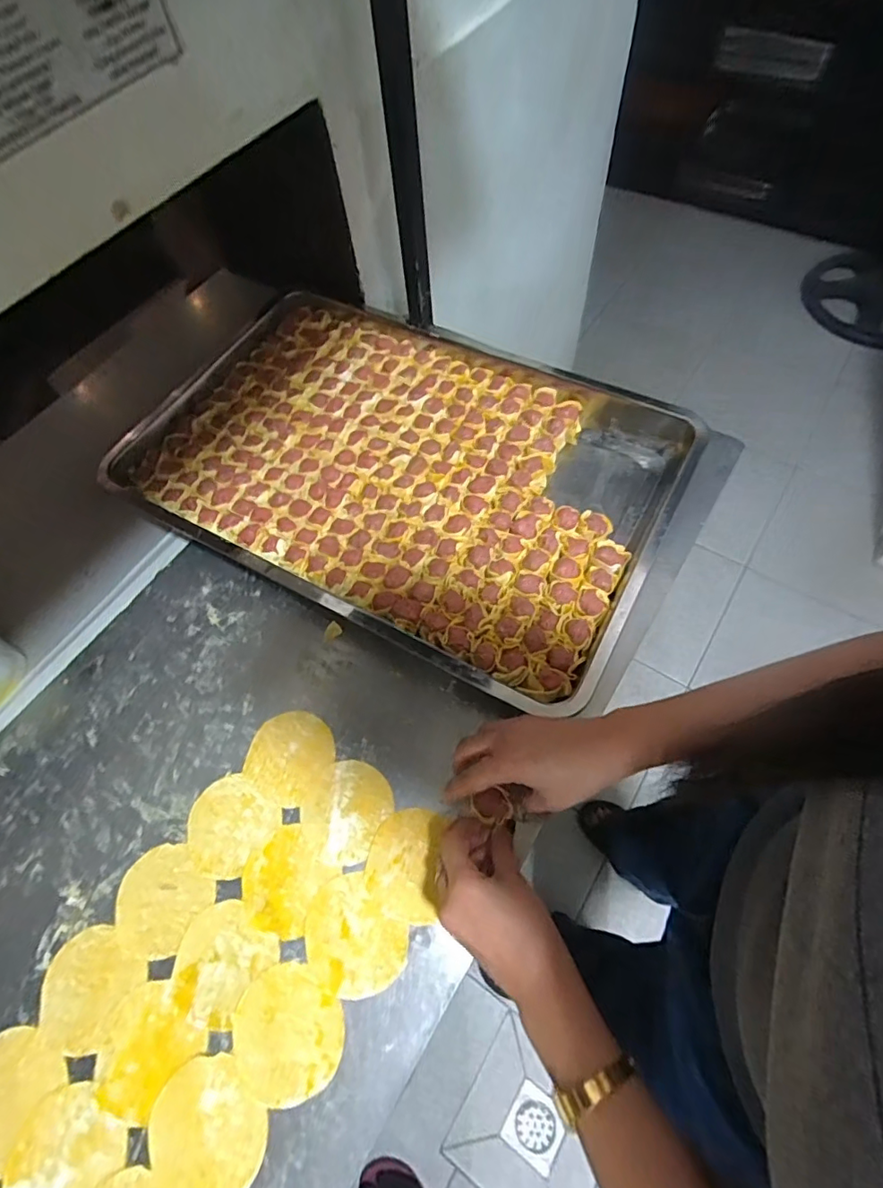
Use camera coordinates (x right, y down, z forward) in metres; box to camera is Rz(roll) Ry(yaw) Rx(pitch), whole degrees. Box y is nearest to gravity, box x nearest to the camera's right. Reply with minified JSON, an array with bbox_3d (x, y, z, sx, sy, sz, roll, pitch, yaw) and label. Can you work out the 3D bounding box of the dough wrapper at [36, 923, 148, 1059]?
[{"bbox_3d":[-0.282,0.311,0.428,0.074,0.004,0.073,26,67,17],"label":"dough wrapper"}]

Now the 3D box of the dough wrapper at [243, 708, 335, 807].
[{"bbox_3d":[-0.138,0.149,0.502,0.079,0.004,0.075,-2,62,3],"label":"dough wrapper"}]

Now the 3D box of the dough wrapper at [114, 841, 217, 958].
[{"bbox_3d":[-0.237,0.258,0.454,0.077,0.004,0.076,-2,62,3],"label":"dough wrapper"}]

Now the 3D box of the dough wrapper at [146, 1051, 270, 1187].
[{"bbox_3d":[-0.169,0.384,0.382,0.084,0.004,0.076,37,70,22],"label":"dough wrapper"}]

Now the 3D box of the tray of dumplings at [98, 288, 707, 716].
[{"bbox_3d":[-0.052,-0.151,0.628,0.599,0.053,0.395,26,67,17],"label":"tray of dumplings"}]

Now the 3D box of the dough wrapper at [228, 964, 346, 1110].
[{"bbox_3d":[-0.117,0.331,0.406,0.084,0.004,0.081,-2,62,3],"label":"dough wrapper"}]

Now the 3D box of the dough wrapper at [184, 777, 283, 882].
[{"bbox_3d":[-0.190,0.205,0.478,0.074,0.004,0.075,30,68,18],"label":"dough wrapper"}]

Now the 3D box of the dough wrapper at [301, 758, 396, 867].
[{"bbox_3d":[-0.086,0.191,0.476,0.072,0.004,0.083,26,67,17],"label":"dough wrapper"}]

